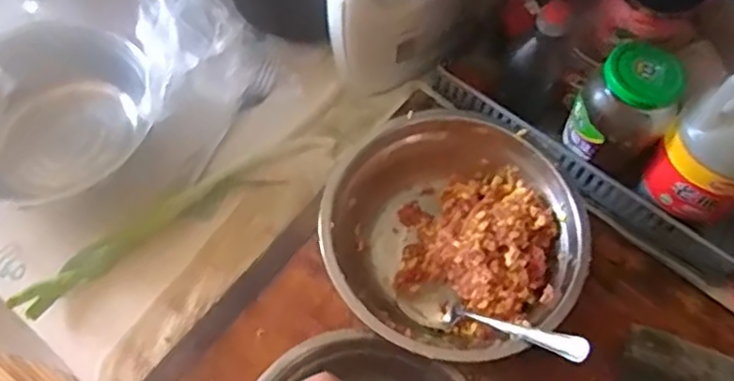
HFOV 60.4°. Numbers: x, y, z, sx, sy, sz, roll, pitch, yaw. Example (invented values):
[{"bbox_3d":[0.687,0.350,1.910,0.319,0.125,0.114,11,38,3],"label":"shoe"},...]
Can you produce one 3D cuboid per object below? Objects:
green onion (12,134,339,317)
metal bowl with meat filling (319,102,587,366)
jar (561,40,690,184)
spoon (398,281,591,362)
[{"bbox_3d":[-0.176,0.020,0.598,0.312,0.010,0.049,-28,67,-16],"label":"green onion"},{"bbox_3d":[0.068,0.040,0.523,0.194,0.067,0.201,-17,64,-11],"label":"metal bowl with meat filling"},{"bbox_3d":[0.227,-0.072,0.556,0.078,0.097,0.068,25,64,11],"label":"jar"},{"bbox_3d":[0.091,0.101,0.480,0.159,0.024,0.032,10,54,47],"label":"spoon"}]

